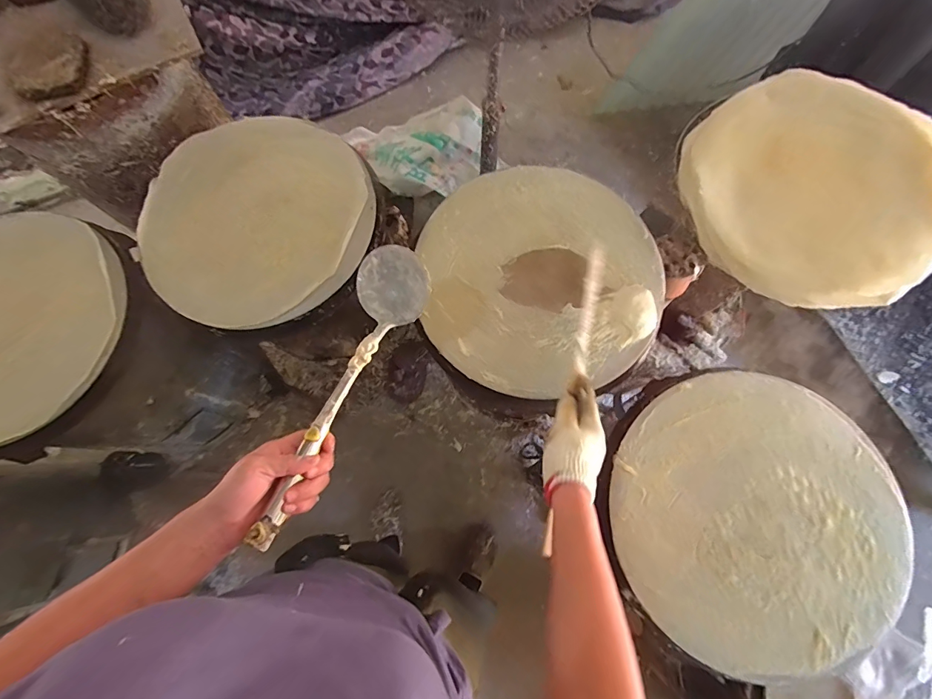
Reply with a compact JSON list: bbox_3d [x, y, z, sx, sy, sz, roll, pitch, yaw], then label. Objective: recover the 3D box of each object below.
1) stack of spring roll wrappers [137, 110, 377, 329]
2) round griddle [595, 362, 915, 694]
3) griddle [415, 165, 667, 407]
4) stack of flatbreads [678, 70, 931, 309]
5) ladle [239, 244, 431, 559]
[{"bbox_3d":[-0.352,-0.224,0.711,0.370,0.031,0.378,-43,79,-10],"label":"stack of spring roll wrappers"},{"bbox_3d":[0.383,0.223,0.572,0.375,0.028,0.371,0,75,1],"label":"round griddle"},{"bbox_3d":[0.116,-0.118,0.655,0.368,0.043,0.367,0,77,1],"label":"griddle"},{"bbox_3d":[0.532,-0.248,0.646,0.368,0.043,0.364,-34,77,-8],"label":"stack of flatbreads"},{"bbox_3d":[-0.136,0.030,0.460,0.088,0.063,0.342,19,59,6],"label":"ladle"}]

